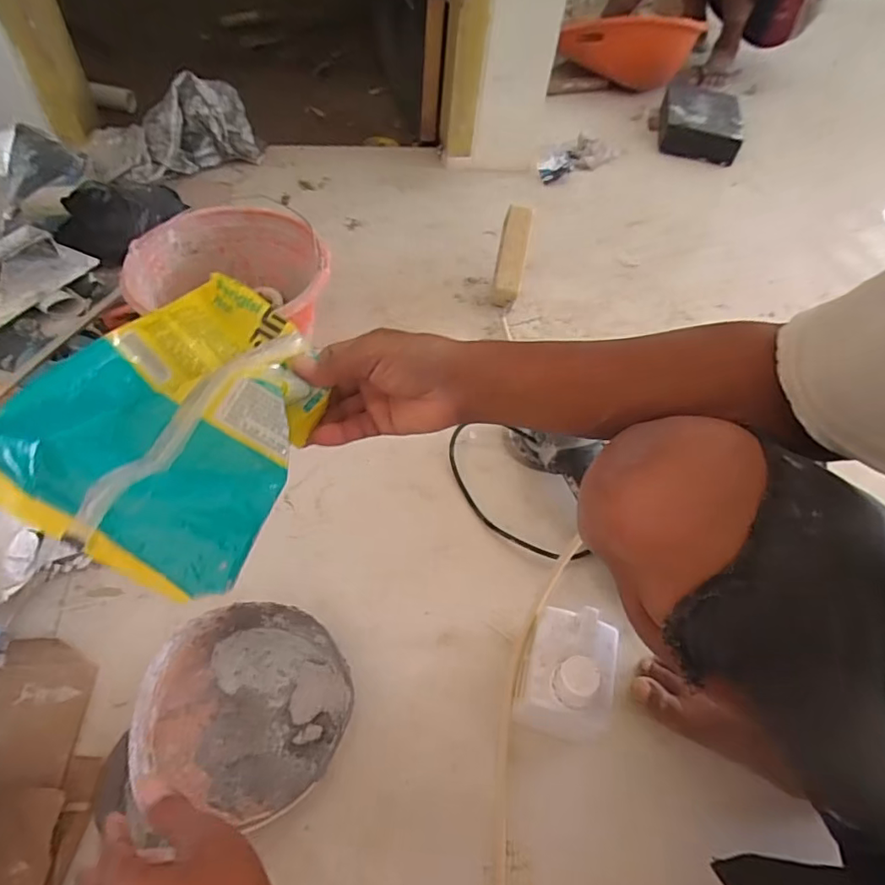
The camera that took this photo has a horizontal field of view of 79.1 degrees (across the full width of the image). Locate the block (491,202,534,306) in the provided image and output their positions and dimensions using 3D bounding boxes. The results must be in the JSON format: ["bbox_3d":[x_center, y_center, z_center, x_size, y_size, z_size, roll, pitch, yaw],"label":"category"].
[{"bbox_3d":[0.115,-0.314,0.905,0.049,0.058,0.162,10,86,3],"label":"block"}]

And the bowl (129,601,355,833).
[{"bbox_3d":[-0.179,0.241,0.499,0.176,0.058,0.168,2,51,-3],"label":"bowl"}]

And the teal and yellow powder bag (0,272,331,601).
[{"bbox_3d":[-0.159,-0.018,0.350,0.155,0.059,0.208,33,59,-7],"label":"teal and yellow powder bag"}]

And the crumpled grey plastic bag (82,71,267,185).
[{"bbox_3d":[-0.556,-0.632,1.112,0.344,0.170,0.124,-34,62,-28],"label":"crumpled grey plastic bag"}]

